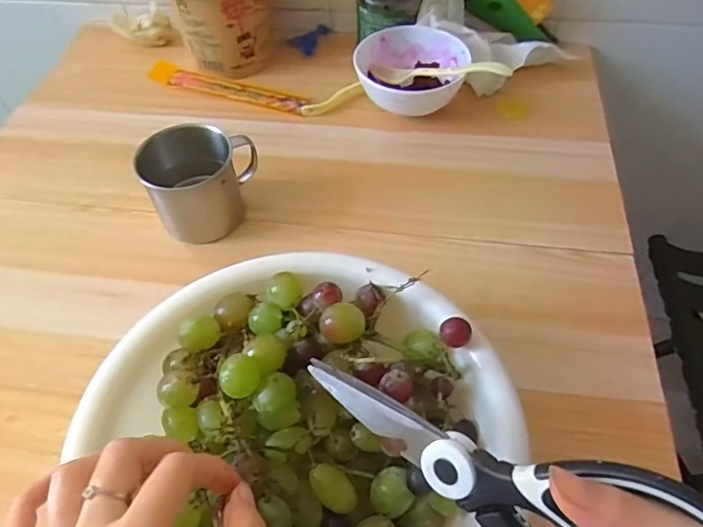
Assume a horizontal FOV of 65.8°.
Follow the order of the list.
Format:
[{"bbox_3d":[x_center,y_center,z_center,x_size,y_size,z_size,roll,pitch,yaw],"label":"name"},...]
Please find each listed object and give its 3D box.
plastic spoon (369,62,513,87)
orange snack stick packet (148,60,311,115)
[{"bbox_3d":[0.084,-0.179,0.513,0.134,0.022,0.021,8,52,32],"label":"plastic spoon"},{"bbox_3d":[-0.128,-0.184,0.566,0.177,0.014,0.025,17,56,15],"label":"orange snack stick packet"}]

